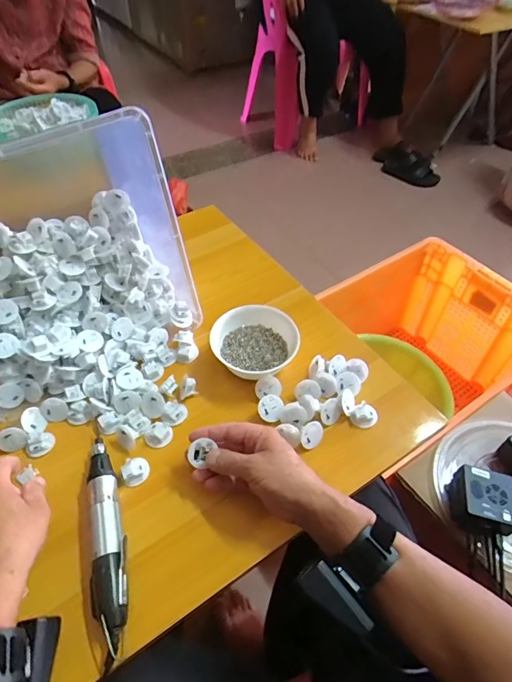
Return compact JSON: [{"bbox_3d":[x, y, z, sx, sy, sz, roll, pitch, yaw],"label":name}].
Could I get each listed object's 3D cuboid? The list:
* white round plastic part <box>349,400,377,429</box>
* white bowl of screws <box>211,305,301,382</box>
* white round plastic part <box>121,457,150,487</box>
[{"bbox_3d":[0.136,0.094,0.535,0.031,0.021,0.026,23,54,18],"label":"white round plastic part"},{"bbox_3d":[0.000,-0.003,0.588,0.117,0.047,0.112,0,50,0],"label":"white bowl of screws"},{"bbox_3d":[-0.140,0.151,0.494,0.032,0.012,0.028,-30,56,-22],"label":"white round plastic part"}]

